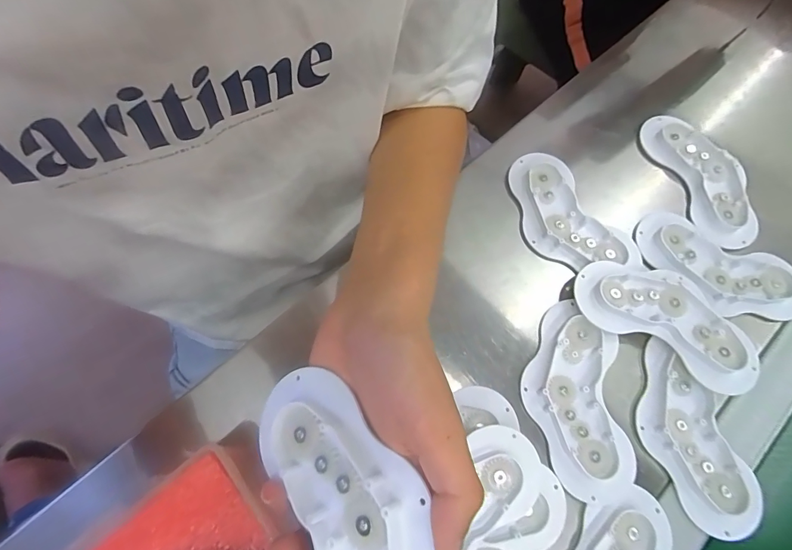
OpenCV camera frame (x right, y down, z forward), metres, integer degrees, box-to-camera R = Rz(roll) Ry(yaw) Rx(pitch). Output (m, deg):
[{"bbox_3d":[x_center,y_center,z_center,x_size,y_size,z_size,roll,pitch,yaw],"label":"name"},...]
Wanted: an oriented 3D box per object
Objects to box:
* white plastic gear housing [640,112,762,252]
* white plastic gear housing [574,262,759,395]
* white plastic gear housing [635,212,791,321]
[{"bbox_3d":[0.302,-0.098,0.395,0.068,0.014,0.148,-15,70,-7],"label":"white plastic gear housing"},{"bbox_3d":[0.227,0.033,0.338,0.151,0.019,0.079,30,71,10],"label":"white plastic gear housing"},{"bbox_3d":[0.291,-0.007,0.366,0.142,0.015,0.068,29,71,10],"label":"white plastic gear housing"}]

